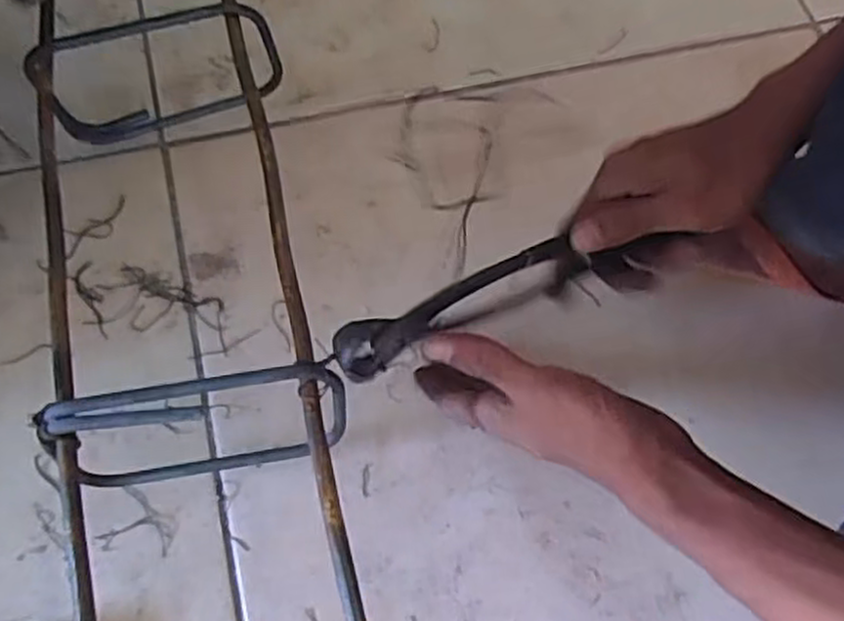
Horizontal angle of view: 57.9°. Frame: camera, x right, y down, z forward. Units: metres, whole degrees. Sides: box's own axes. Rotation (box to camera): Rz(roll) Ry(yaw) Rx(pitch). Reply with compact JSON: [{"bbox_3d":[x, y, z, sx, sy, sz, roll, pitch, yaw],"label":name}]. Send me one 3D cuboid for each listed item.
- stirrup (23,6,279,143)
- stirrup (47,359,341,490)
[{"bbox_3d":[-0.160,-0.141,0.475,0.143,0.102,0.017,-14,67,-9],"label":"stirrup"},{"bbox_3d":[-0.108,0.062,0.390,0.138,0.102,0.023,-9,66,-7],"label":"stirrup"}]

